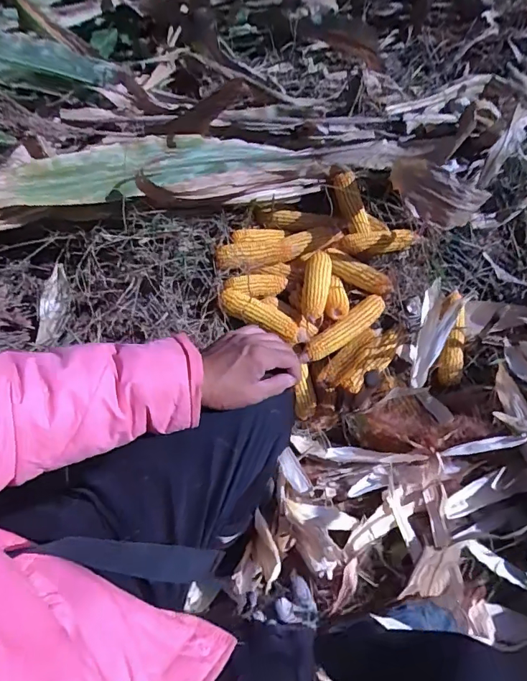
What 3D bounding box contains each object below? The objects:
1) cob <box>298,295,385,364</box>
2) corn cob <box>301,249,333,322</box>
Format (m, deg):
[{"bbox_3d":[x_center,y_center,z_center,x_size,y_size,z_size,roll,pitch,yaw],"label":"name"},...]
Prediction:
[{"bbox_3d":[0.162,-0.022,0.939,0.212,0.040,0.050,-30,62,-18],"label":"cob"},{"bbox_3d":[0.110,-0.116,0.953,0.055,0.043,0.165,9,58,6],"label":"corn cob"}]

